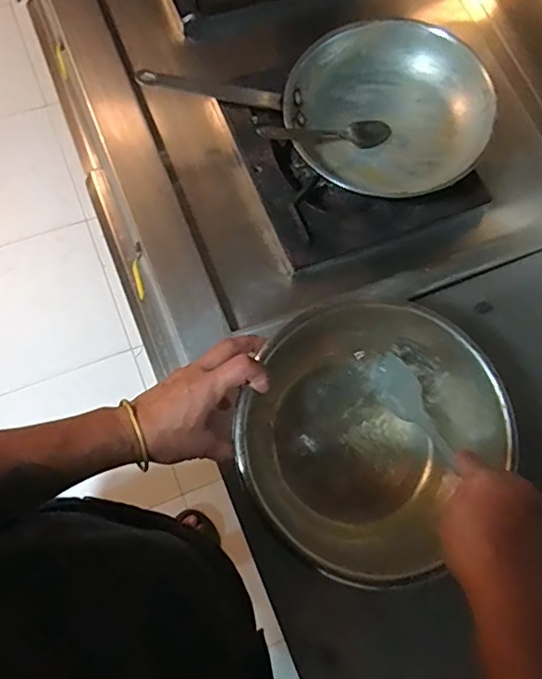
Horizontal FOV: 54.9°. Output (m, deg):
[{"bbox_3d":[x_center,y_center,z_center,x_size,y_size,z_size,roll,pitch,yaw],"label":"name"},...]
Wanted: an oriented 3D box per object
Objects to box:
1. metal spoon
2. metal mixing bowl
[{"bbox_3d":[0.072,-0.270,0.691,0.182,0.032,0.037,-9,70,-20],"label":"metal spoon"},{"bbox_3d":[0.103,0.099,0.564,0.262,0.113,0.278,1,71,-2],"label":"metal mixing bowl"}]

